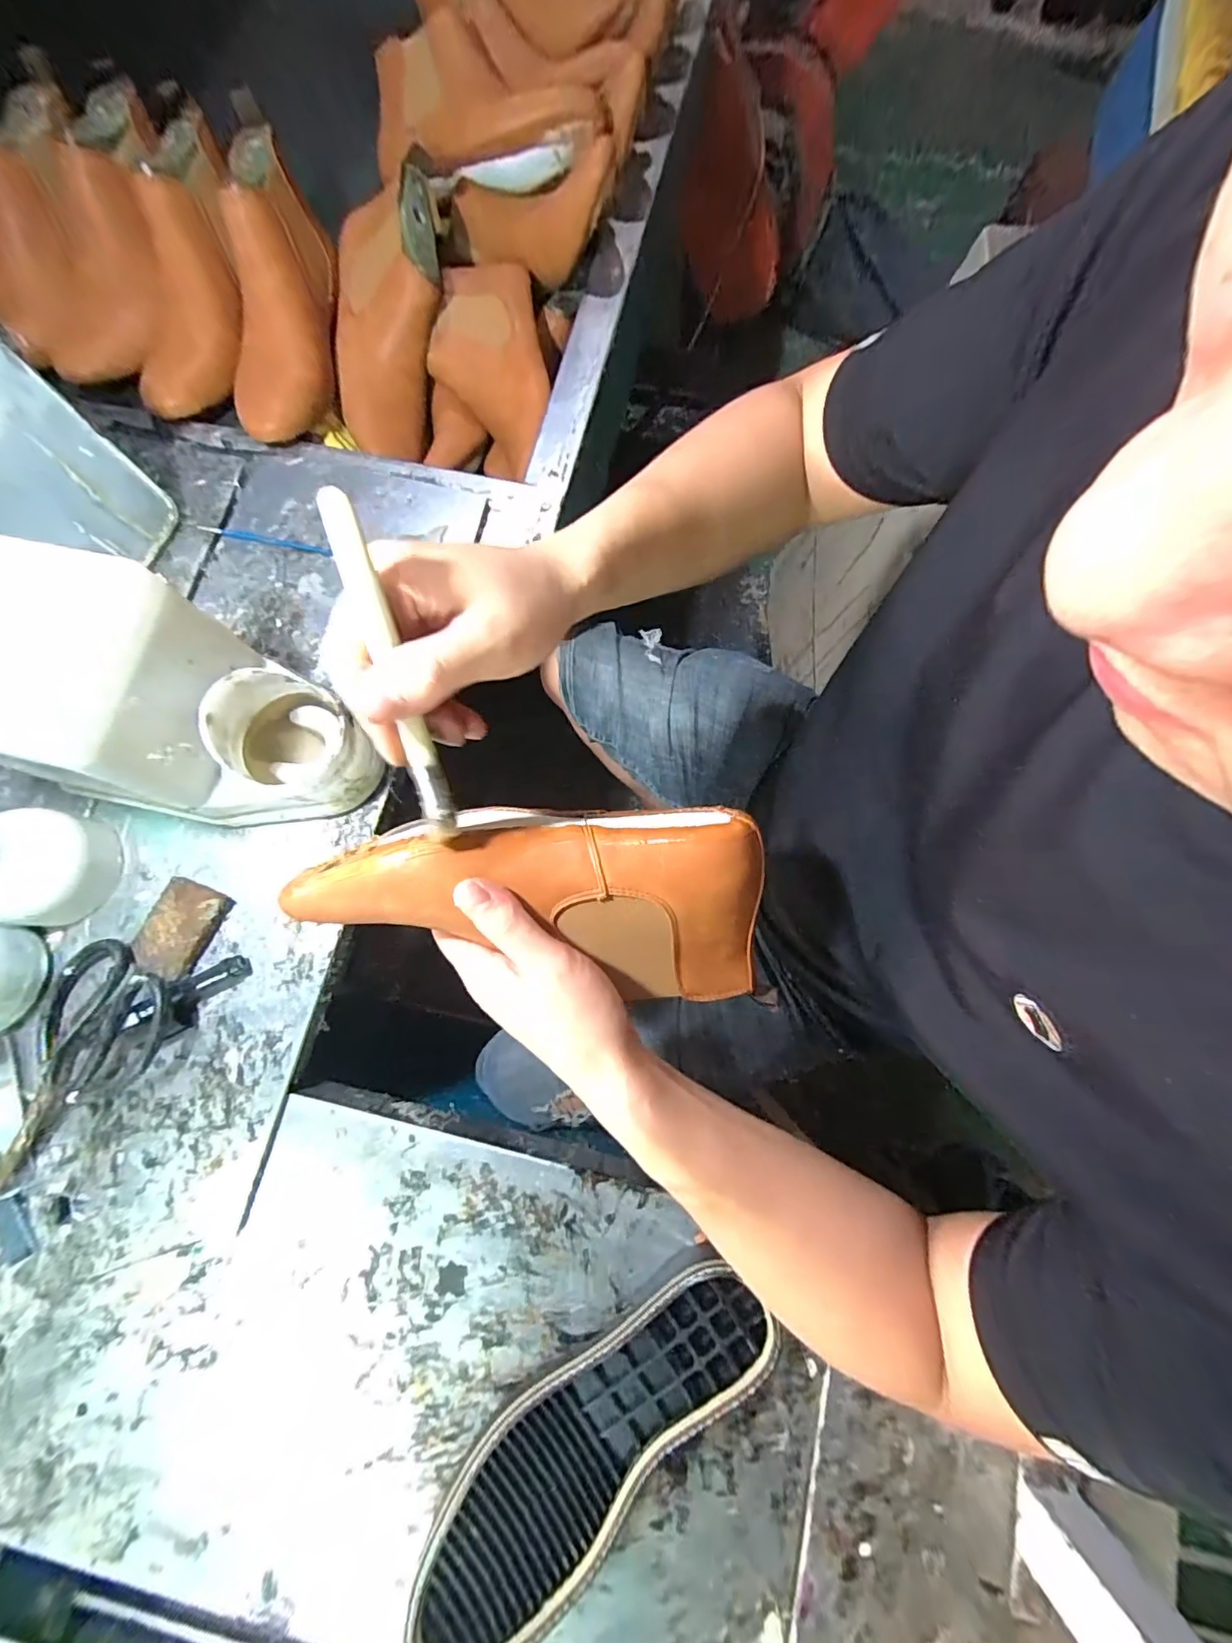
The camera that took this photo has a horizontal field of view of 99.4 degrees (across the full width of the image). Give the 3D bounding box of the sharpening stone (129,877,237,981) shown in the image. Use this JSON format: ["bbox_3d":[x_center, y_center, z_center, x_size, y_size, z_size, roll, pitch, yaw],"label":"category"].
[{"bbox_3d":[-0.343,0.084,0.412,0.050,0.015,0.071,22,79,5],"label":"sharpening stone"}]

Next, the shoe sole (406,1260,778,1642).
[{"bbox_3d":[-0.017,0.403,0.339,0.096,0.026,0.269,43,81,9],"label":"shoe sole"}]

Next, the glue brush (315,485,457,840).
[{"bbox_3d":[-0.094,-0.057,0.226,0.015,0.005,0.146,-10,119,-2],"label":"glue brush"}]

